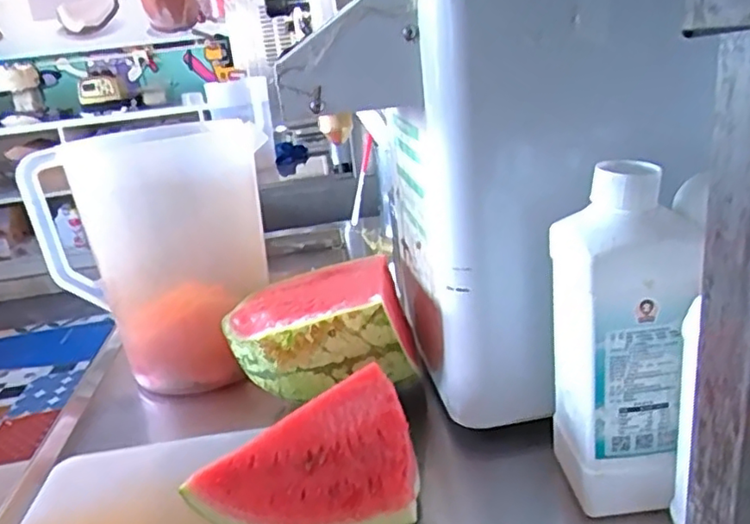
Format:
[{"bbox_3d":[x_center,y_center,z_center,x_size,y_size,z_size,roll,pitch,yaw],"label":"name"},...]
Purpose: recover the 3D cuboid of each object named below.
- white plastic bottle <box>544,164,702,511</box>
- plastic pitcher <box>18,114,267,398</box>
[{"bbox_3d":[0.161,0.050,0.411,0.080,0.224,0.071,-3,20,9],"label":"white plastic bottle"},{"bbox_3d":[-0.227,-0.011,0.659,0.166,0.258,0.155,4,22,26],"label":"plastic pitcher"}]

